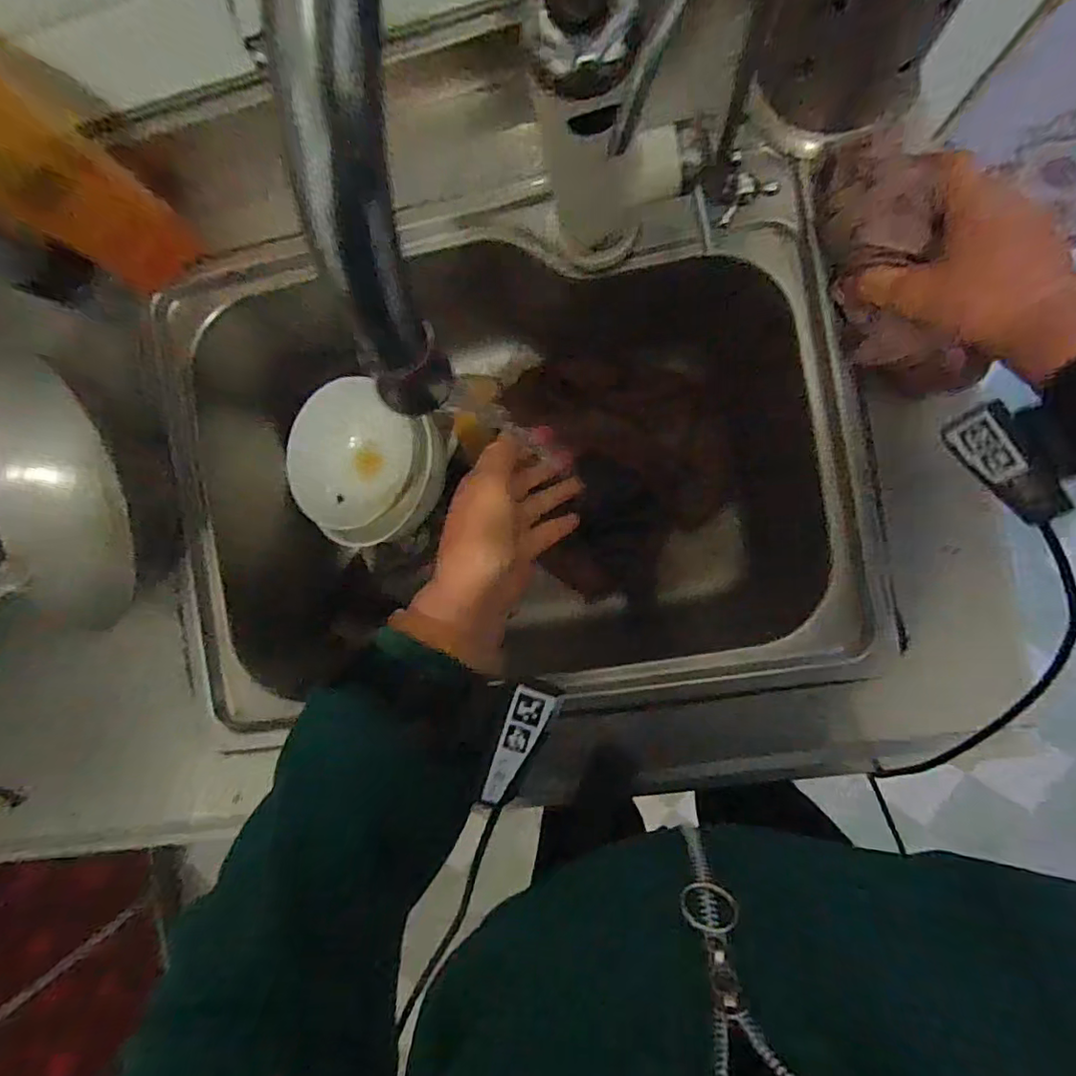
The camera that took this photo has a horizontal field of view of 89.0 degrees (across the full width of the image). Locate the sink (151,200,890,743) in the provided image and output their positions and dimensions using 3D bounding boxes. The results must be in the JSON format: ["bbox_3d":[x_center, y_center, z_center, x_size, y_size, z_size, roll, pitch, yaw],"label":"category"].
[{"bbox_3d":[-0.026,-0.069,0.542,0.562,0.189,0.404,-8,90,9],"label":"sink"}]

